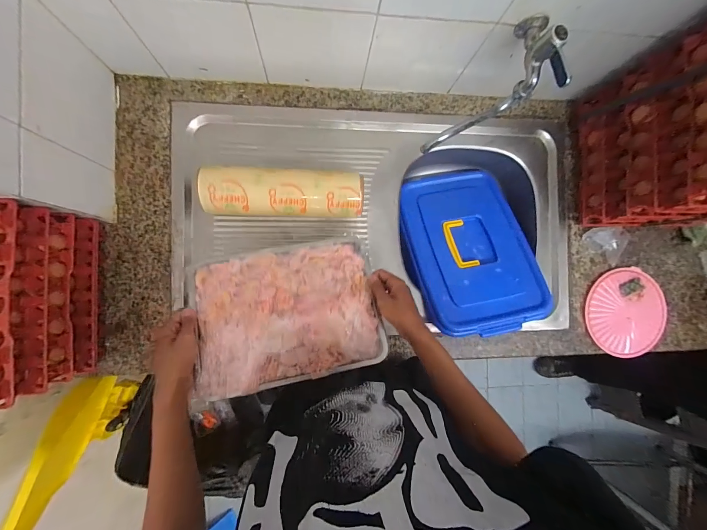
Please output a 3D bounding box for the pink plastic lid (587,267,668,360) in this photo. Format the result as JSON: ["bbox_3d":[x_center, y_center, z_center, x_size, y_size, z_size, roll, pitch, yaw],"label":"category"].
[{"bbox_3d":[0.653,0.117,0.723,0.191,0.021,0.210,0,92,-3],"label":"pink plastic lid"}]

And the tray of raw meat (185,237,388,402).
[{"bbox_3d":[-0.114,0.076,0.524,0.312,0.038,0.233,-10,73,-10],"label":"tray of raw meat"}]

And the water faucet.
[{"bbox_3d":[0.234,-0.282,0.515,0.269,0.095,0.119,-41,94,22],"label":"water faucet"}]

